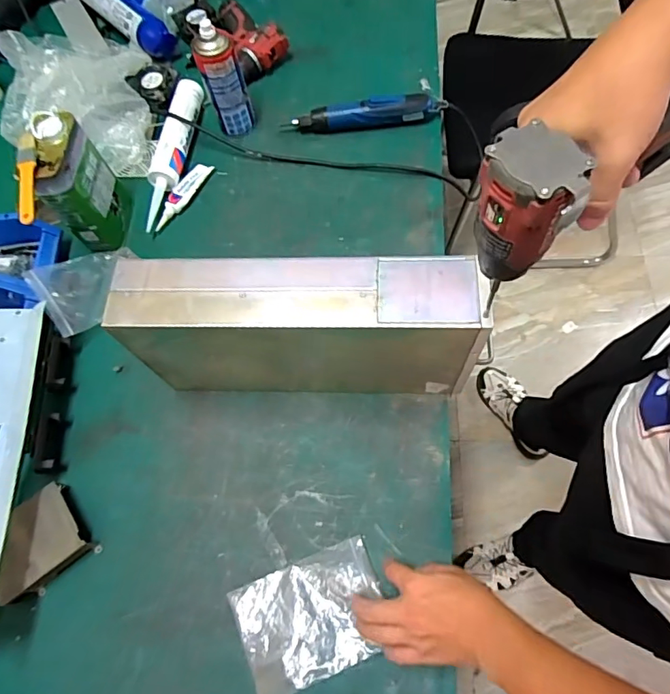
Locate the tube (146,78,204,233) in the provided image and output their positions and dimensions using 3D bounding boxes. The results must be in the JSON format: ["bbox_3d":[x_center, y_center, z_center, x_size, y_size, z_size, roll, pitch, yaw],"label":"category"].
[{"bbox_3d":[-0.282,-0.341,0.835,0.052,0.053,0.307,5,67,7],"label":"tube"}]

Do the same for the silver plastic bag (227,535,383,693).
[{"bbox_3d":[-0.027,0.311,0.559,0.170,0.019,0.118,-22,69,-7],"label":"silver plastic bag"}]

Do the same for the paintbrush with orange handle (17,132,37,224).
[{"bbox_3d":[-0.400,-0.221,0.629,0.024,0.017,0.152,-17,66,-2],"label":"paintbrush with orange handle"}]

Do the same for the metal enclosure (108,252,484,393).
[{"bbox_3d":[-0.035,-0.015,0.597,0.391,0.217,0.087,1,66,5],"label":"metal enclosure"}]

